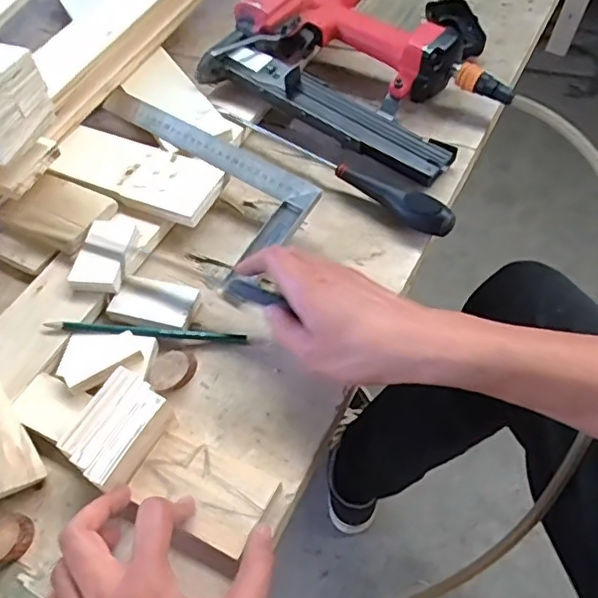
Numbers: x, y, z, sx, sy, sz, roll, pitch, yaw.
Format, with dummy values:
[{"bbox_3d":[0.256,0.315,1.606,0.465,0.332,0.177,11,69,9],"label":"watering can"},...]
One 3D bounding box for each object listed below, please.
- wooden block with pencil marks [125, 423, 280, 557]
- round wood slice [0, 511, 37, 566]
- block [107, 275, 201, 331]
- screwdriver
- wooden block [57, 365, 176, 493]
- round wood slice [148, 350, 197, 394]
[{"bbox_3d":[-0.067,0.131,0.416,0.095,0.012,0.062,23,58,18],"label":"wooden block with pencil marks"},{"bbox_3d":[-0.208,0.166,0.410,0.036,0.017,0.038,-1,54,2],"label":"round wood slice"},{"bbox_3d":[-0.125,0.004,0.512,0.071,0.012,0.045,11,56,11],"label":"block"},{"bbox_3d":[0.030,-0.139,0.592,0.284,0.031,0.029,37,64,26],"label":"screwdriver"},{"bbox_3d":[-0.131,0.092,0.421,0.052,0.029,0.073,26,60,20],"label":"wooden block"},{"bbox_3d":[-0.102,0.058,0.476,0.035,0.011,0.039,2,54,4],"label":"round wood slice"}]

